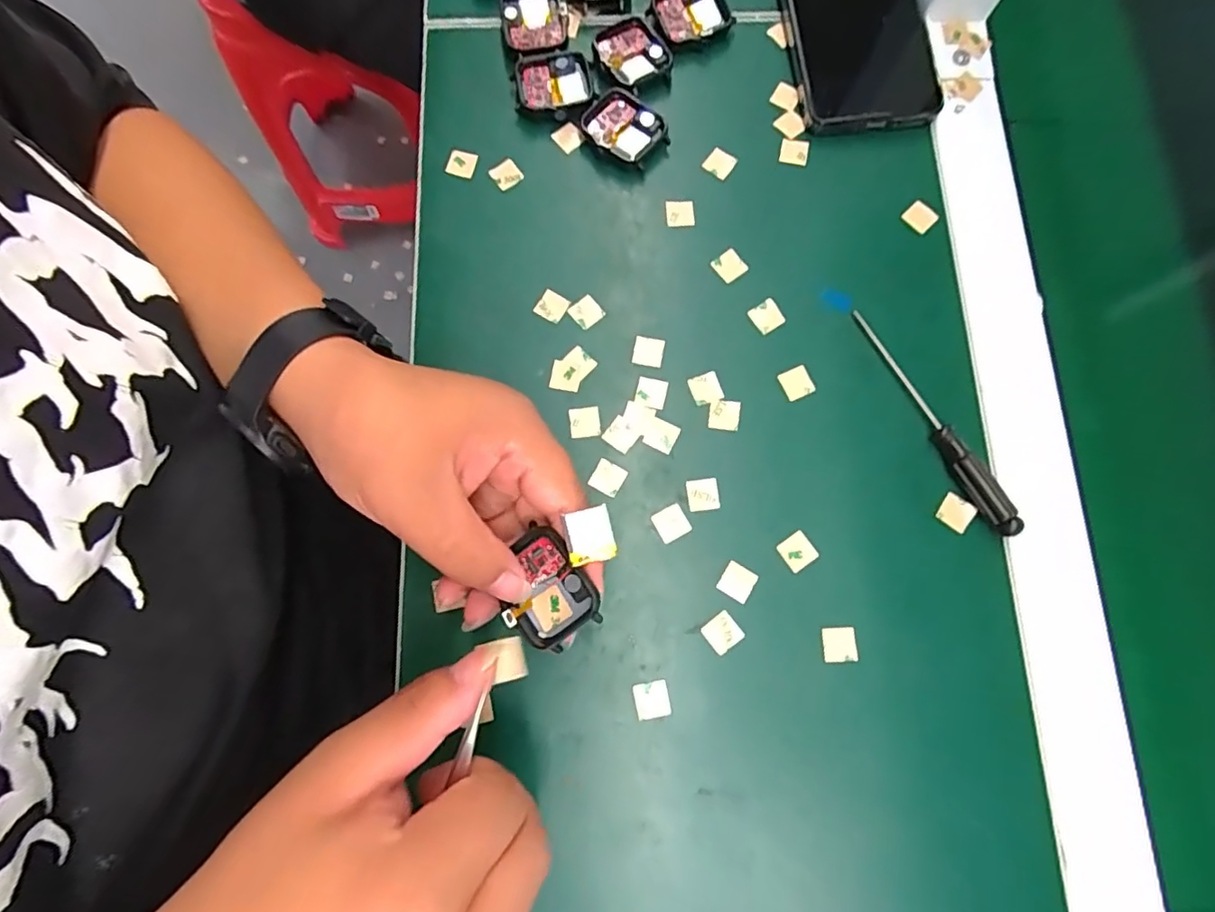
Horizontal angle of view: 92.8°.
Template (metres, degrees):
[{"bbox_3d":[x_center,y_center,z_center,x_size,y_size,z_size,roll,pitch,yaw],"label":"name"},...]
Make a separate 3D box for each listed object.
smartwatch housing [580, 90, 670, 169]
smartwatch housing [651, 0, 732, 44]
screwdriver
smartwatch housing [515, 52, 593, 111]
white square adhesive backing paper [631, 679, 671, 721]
[{"bbox_3d":[0.010,-0.187,0.335,0.046,0.012,0.038,42,81,9],"label":"smartwatch housing"},{"bbox_3d":[0.049,-0.266,0.350,0.041,0.013,0.037,-32,79,-7],"label":"smartwatch housing"},{"bbox_3d":[0.165,-0.019,0.293,0.010,0.016,0.131,-26,79,-5],"label":"screwdriver"},{"bbox_3d":[-0.031,-0.216,0.339,0.043,0.009,0.038,-6,78,-1],"label":"smartwatch housing"},{"bbox_3d":[0.021,0.115,0.271,0.016,0.004,0.016,-11,78,-2],"label":"white square adhesive backing paper"}]

